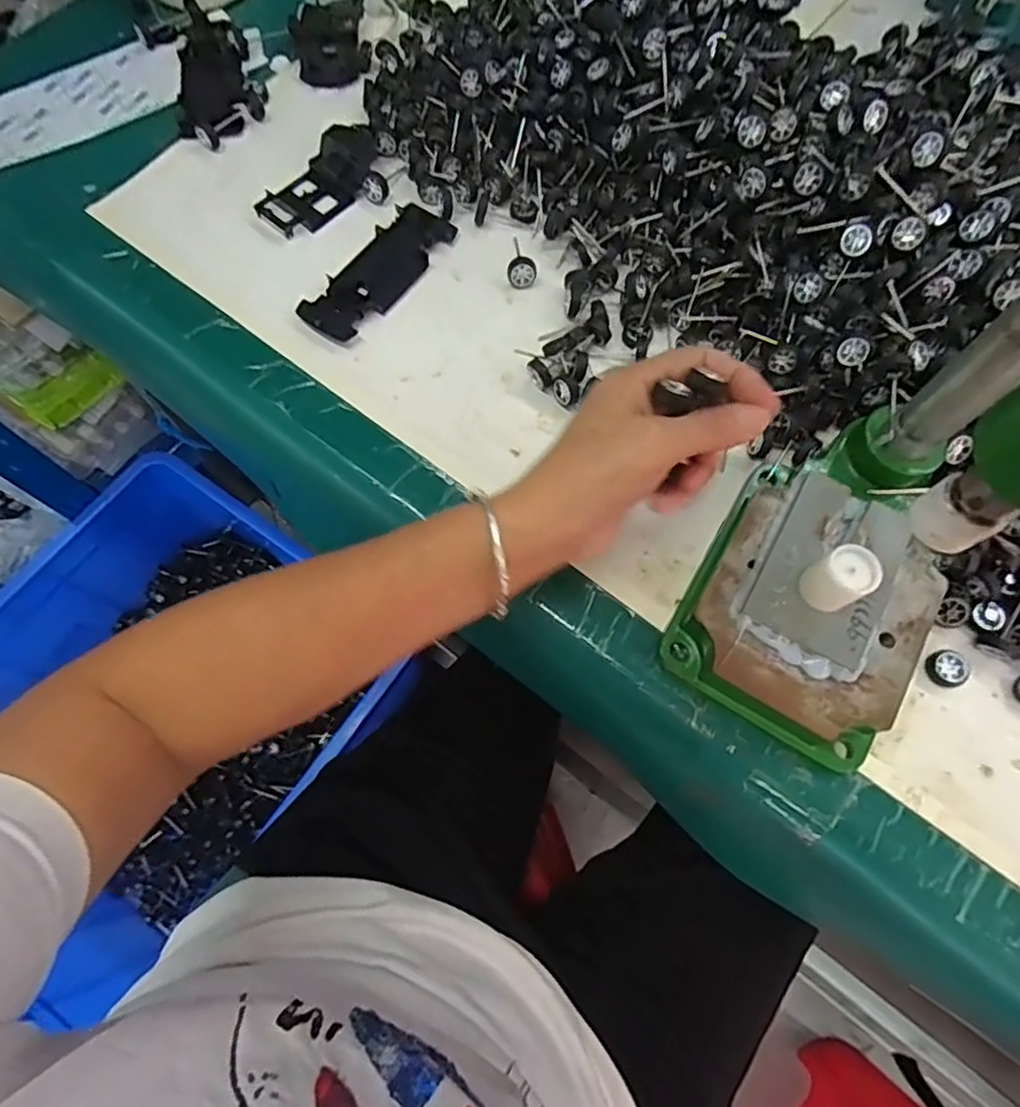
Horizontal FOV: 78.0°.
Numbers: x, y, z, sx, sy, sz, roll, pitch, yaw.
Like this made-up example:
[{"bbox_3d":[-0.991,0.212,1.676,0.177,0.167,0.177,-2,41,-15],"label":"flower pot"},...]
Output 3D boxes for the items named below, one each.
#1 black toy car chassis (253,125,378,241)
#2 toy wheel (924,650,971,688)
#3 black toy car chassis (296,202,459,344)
[{"bbox_3d":[-0.133,-0.270,0.456,0.049,0.011,0.103,36,74,12],"label":"black toy car chassis"},{"bbox_3d":[0.239,0.063,0.345,0.018,0.011,0.019,0,71,0],"label":"toy wheel"},{"bbox_3d":[-0.089,-0.195,0.432,0.046,0.006,0.125,33,74,11],"label":"black toy car chassis"}]

